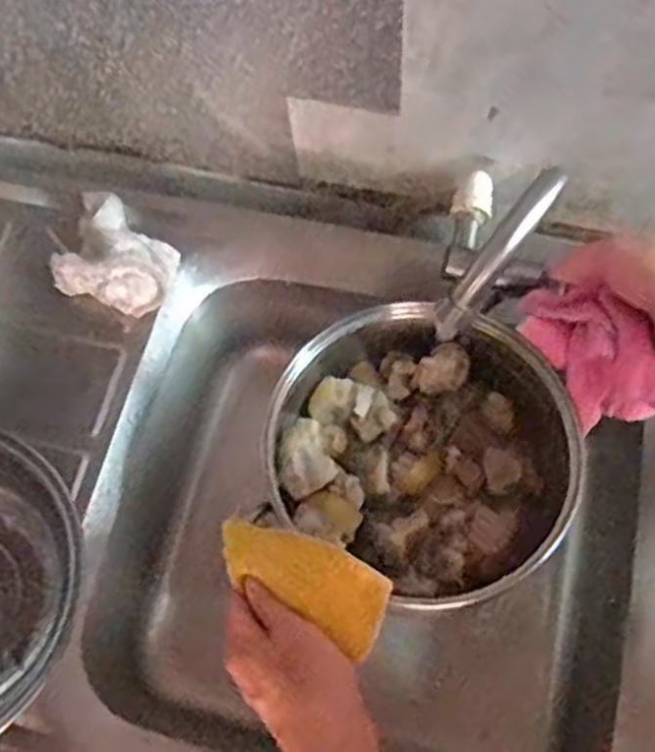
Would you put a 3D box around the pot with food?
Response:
[{"bbox_3d":[0.073,0.056,0.605,0.225,0.103,0.200,10,69,7],"label":"pot with food"}]

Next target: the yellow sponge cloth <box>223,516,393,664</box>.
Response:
[{"bbox_3d":[-0.016,0.126,0.502,0.117,0.025,0.050,28,72,14],"label":"yellow sponge cloth"}]

